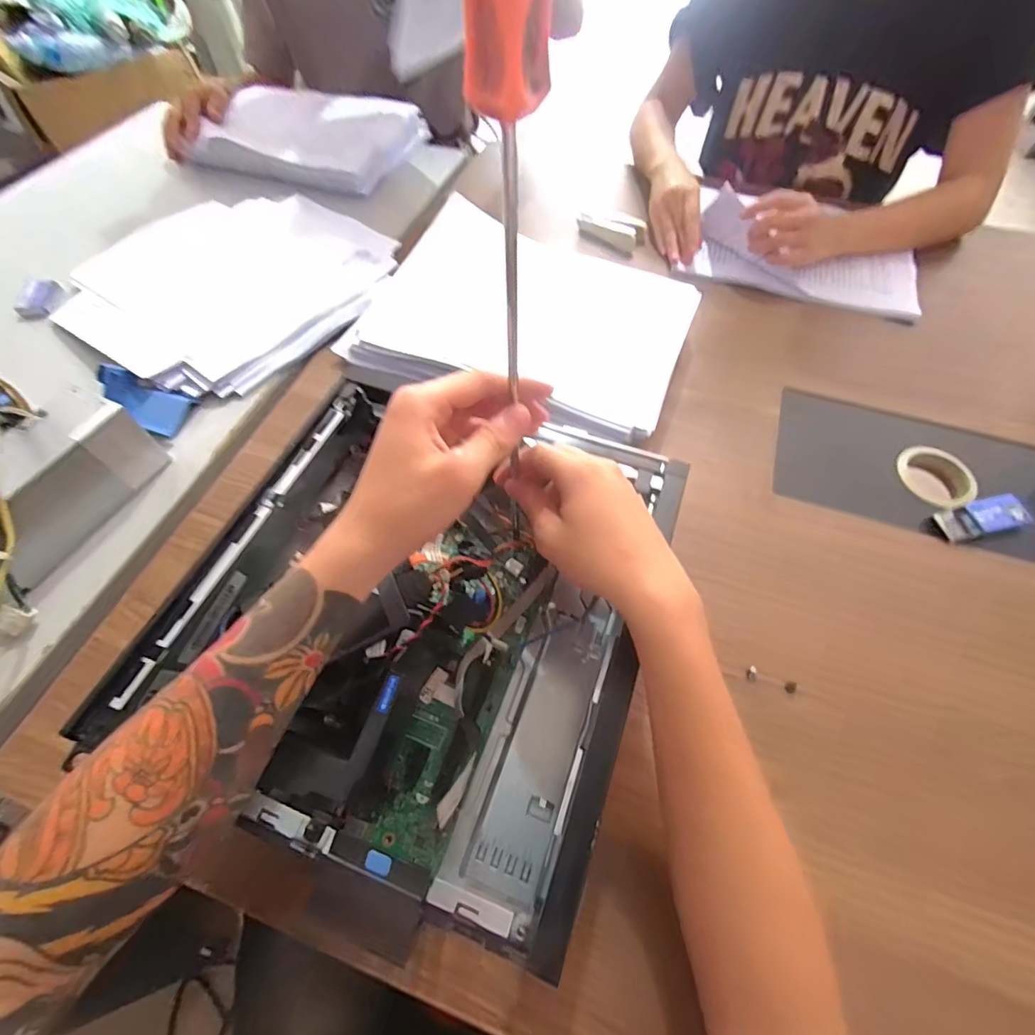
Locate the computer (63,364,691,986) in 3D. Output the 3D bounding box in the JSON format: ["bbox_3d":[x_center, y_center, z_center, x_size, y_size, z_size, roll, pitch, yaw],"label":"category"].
[{"bbox_3d":[-0.062,0.066,0.361,0.286,0.096,0.300,18,60,11],"label":"computer"}]

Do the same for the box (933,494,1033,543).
[{"bbox_3d":[0.421,0.000,0.446,0.085,0.013,0.032,-13,59,-8],"label":"box"}]

